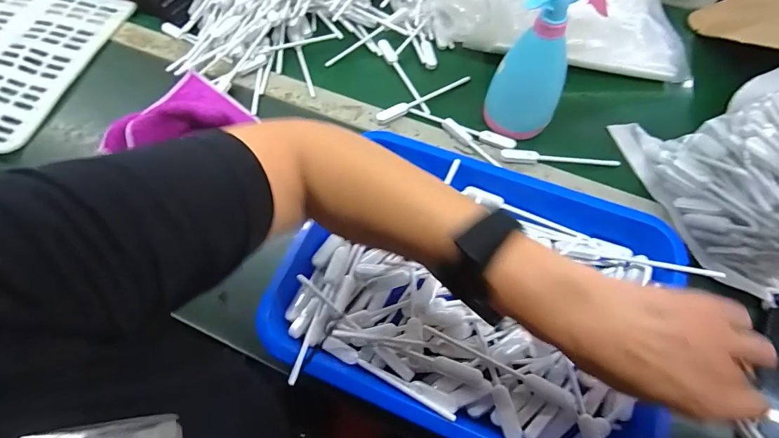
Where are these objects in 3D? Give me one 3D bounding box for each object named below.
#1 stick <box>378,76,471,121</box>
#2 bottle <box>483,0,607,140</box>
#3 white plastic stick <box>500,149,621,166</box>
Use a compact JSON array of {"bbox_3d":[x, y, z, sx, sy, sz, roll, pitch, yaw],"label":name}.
[{"bbox_3d":[0.047,-0.164,0.536,0.144,0.011,0.015,-29,67,-10],"label":"stick"},{"bbox_3d":[0.163,-0.176,0.437,0.087,0.191,0.069,17,67,10],"label":"bottle"},{"bbox_3d":[0.211,-0.074,0.489,0.144,0.015,0.016,1,65,3],"label":"white plastic stick"}]

